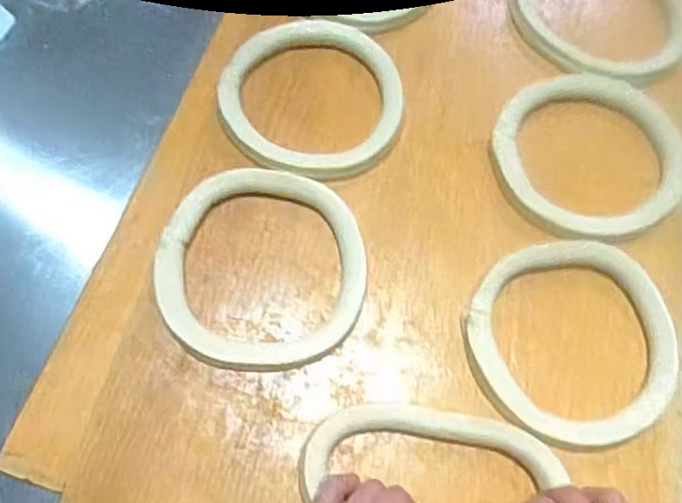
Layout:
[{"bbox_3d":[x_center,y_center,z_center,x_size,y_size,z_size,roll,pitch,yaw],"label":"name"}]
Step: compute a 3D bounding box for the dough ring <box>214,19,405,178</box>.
[{"bbox_3d":[-0.027,-0.139,0.547,0.163,0.013,0.161,1,68,0],"label":"dough ring"}]

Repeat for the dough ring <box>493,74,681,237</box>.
[{"bbox_3d":[0.216,-0.084,0.519,0.151,0.025,0.150,0,68,-1],"label":"dough ring"}]

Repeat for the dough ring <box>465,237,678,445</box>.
[{"bbox_3d":[0.175,0.064,0.454,0.147,0.022,0.148,0,68,-1],"label":"dough ring"}]

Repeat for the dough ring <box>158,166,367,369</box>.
[{"bbox_3d":[-0.060,0.011,0.468,0.155,0.024,0.152,0,68,-1],"label":"dough ring"}]

